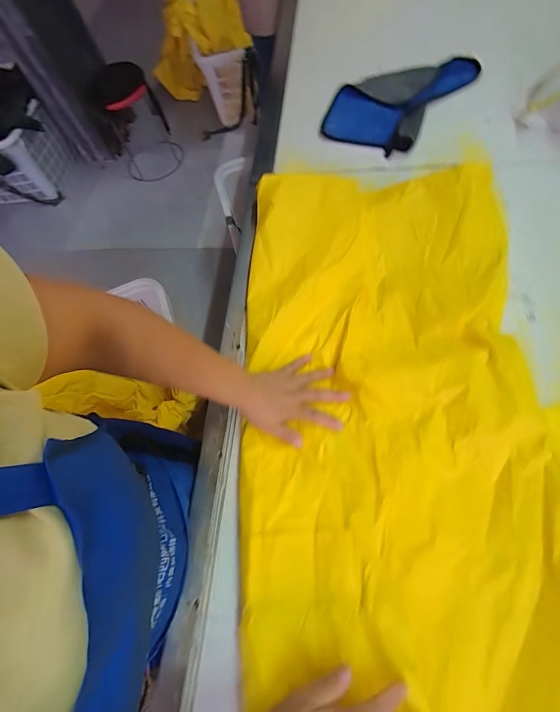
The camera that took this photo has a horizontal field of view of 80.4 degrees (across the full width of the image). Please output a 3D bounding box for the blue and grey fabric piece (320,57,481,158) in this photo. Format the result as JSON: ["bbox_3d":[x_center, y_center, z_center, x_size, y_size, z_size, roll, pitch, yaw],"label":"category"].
[{"bbox_3d":[0.274,-0.614,0.786,0.241,0.050,0.367,34,75,20],"label":"blue and grey fabric piece"}]

